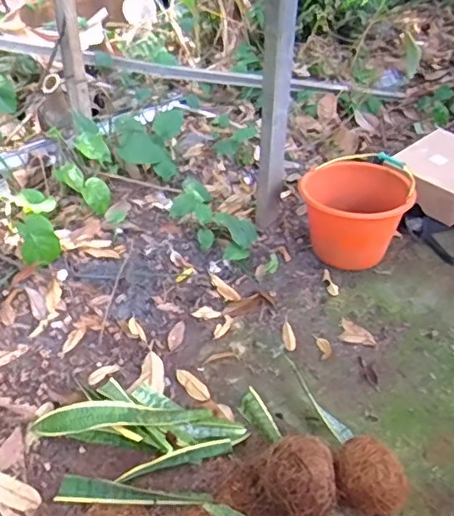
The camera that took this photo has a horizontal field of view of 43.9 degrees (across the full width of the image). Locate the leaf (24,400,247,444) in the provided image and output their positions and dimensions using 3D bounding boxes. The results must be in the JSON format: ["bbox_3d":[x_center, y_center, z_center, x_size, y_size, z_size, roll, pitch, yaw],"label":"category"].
[{"bbox_3d":[-0.163,0.302,1.062,0.399,0.040,0.075,1,35,5],"label":"leaf"}]

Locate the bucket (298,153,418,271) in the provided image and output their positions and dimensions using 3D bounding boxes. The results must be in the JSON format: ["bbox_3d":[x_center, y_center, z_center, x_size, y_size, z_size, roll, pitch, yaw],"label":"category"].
[{"bbox_3d":[0.339,-0.124,1.496,0.261,0.230,0.272,6,36,11],"label":"bucket"}]

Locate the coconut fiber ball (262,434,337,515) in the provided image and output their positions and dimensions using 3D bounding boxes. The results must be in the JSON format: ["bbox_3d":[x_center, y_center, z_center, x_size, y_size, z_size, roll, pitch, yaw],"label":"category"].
[{"bbox_3d":[0.116,0.358,0.911,0.110,0.105,0.104,-2,35,1],"label":"coconut fiber ball"}]

